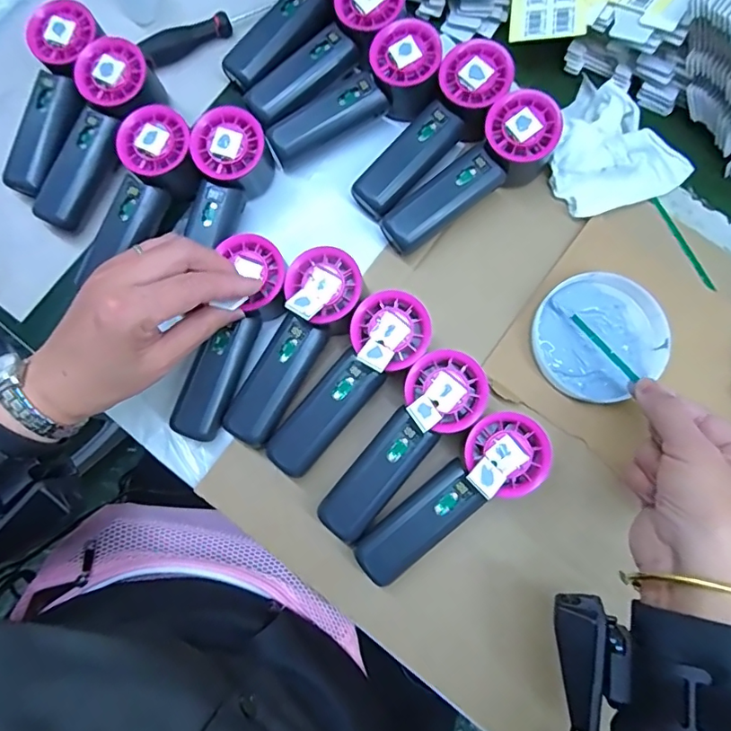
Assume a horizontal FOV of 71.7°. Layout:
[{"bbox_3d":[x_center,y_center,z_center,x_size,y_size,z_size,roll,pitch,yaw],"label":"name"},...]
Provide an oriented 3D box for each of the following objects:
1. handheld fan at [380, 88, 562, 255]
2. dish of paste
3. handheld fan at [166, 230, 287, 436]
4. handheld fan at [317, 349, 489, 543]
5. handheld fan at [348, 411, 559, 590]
[{"bbox_3d":[0.084,-0.146,0.406,0.149,0.059,0.050,-40,82,-8],"label":"handheld fan"},{"bbox_3d":[0.181,-0.022,0.398,0.094,0.023,0.094,0,79,0],"label":"dish of paste"},{"bbox_3d":[-0.103,-0.021,0.386,0.048,0.034,0.154,22,92,5],"label":"handheld fan"},{"bbox_3d":[0.023,0.057,0.367,0.053,0.065,0.150,44,82,8],"label":"handheld fan"},{"bbox_3d":[0.058,0.092,0.362,0.150,0.061,0.052,-35,81,-7],"label":"handheld fan"}]

